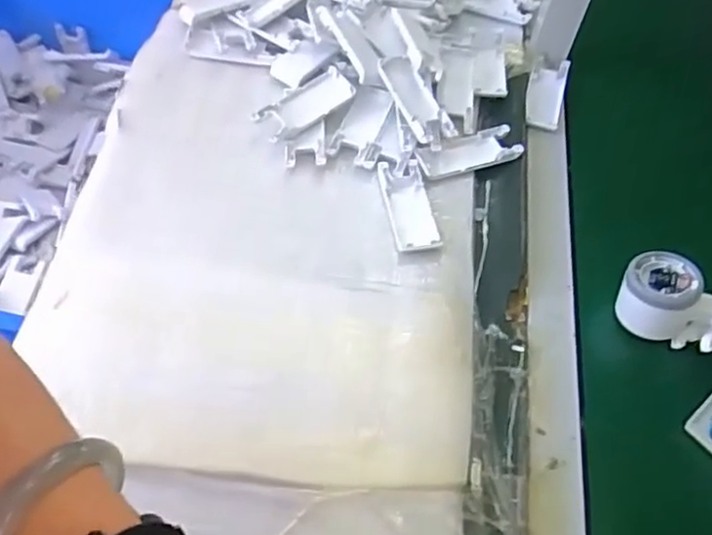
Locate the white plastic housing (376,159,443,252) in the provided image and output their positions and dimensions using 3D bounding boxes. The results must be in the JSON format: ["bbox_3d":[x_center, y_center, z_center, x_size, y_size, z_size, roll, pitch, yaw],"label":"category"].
[{"bbox_3d":[0.049,-0.058,0.630,0.041,0.015,0.107,-5,57,-8],"label":"white plastic housing"}]

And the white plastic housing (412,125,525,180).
[{"bbox_3d":[0.111,-0.118,0.670,0.110,0.010,0.038,-16,59,-15],"label":"white plastic housing"}]

